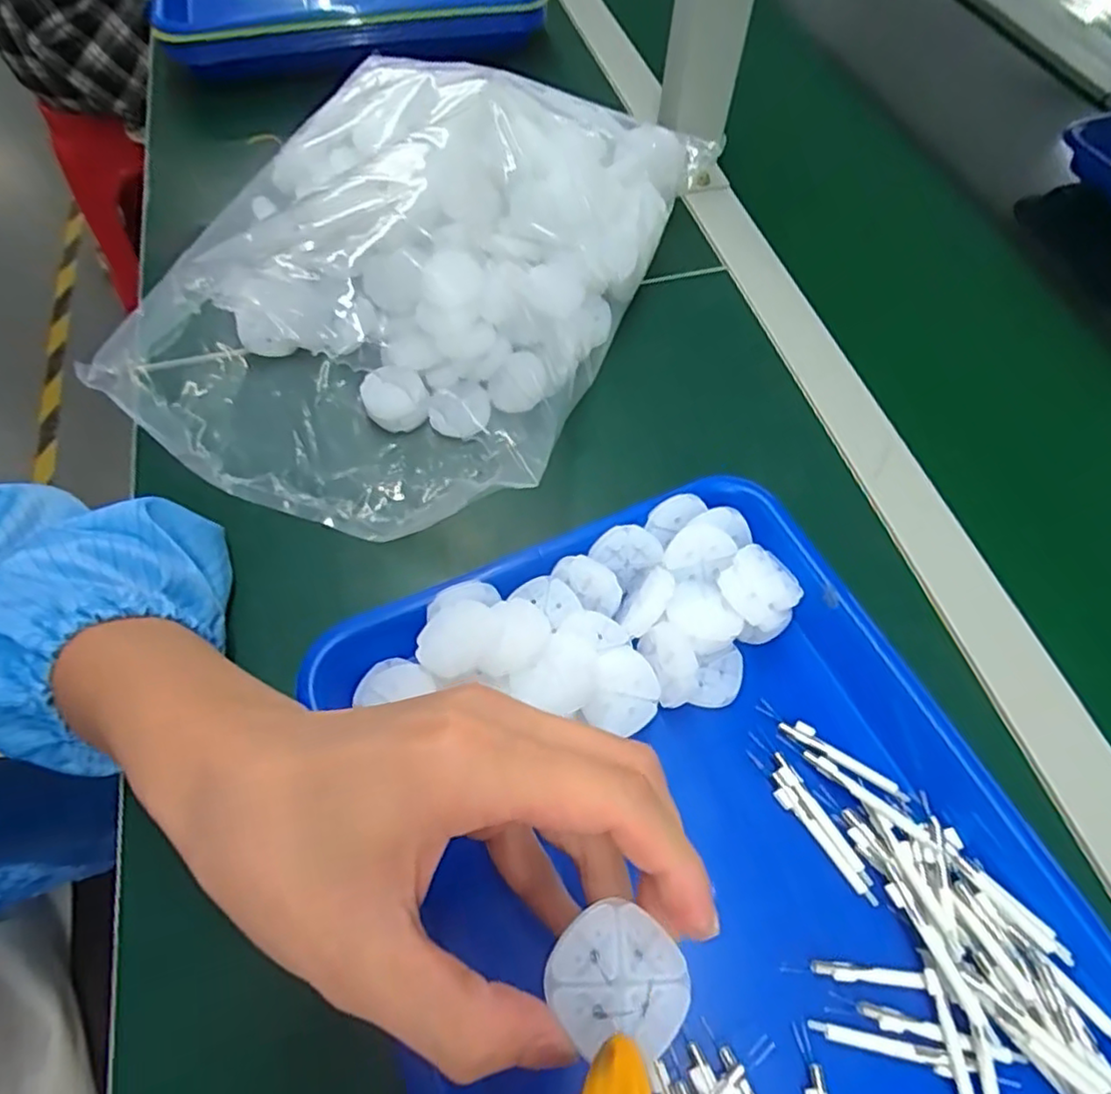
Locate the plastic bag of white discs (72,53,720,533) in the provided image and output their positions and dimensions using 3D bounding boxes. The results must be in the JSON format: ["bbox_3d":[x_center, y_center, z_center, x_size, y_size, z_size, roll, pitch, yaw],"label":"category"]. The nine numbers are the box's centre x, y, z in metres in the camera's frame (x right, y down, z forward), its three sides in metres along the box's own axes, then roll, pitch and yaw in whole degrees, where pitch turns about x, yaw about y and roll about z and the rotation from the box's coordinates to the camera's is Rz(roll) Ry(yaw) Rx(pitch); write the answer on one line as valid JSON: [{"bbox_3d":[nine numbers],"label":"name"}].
[{"bbox_3d":[-0.087,-0.187,0.400,0.258,0.107,0.350,23,63,11],"label":"plastic bag of white discs"}]

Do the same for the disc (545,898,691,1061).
[{"bbox_3d":[0.017,0.115,0.172,0.034,0.005,0.033,0,61,-1],"label":"disc"}]

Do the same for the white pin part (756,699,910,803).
[{"bbox_3d":[0.121,0.090,0.288,0.069,0.004,0.010,33,65,16],"label":"white pin part"}]

